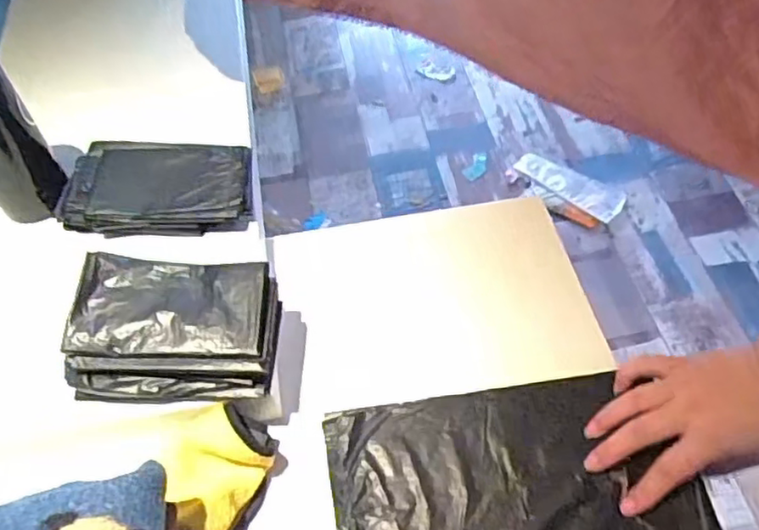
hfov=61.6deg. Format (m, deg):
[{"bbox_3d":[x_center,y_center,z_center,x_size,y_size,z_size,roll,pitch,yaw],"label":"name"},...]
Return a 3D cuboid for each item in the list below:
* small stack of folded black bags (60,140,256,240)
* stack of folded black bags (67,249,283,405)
[{"bbox_3d":[-0.216,-0.078,0.622,0.178,0.034,0.104,-4,54,2],"label":"small stack of folded black bags"},{"bbox_3d":[-0.162,0.049,0.508,0.156,0.055,0.106,-4,54,2],"label":"stack of folded black bags"}]

